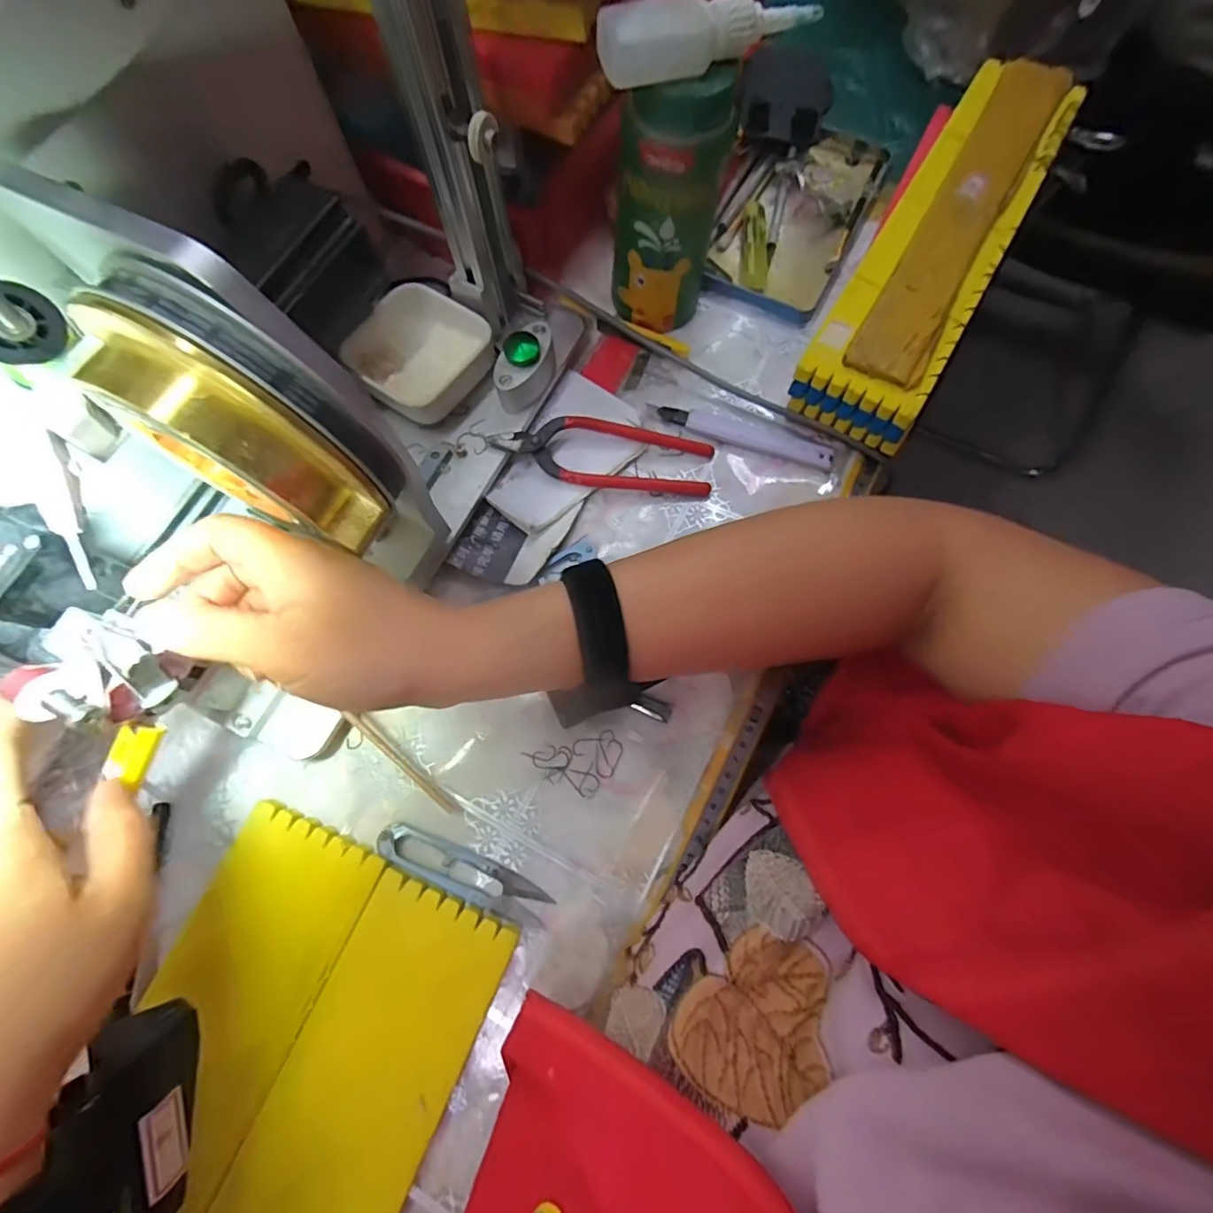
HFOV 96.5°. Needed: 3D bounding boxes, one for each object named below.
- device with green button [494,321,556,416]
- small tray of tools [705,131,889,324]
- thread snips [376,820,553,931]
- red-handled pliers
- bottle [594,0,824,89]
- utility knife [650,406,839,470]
[{"bbox_3d":[-0.053,-0.159,0.359,0.025,0.032,0.054,26,75,6],"label":"device with green button"},{"bbox_3d":[0.149,-0.323,0.436,0.107,0.015,0.196,26,75,6],"label":"small tray of tools"},{"bbox_3d":[-0.079,0.146,0.298,0.098,0.008,0.024,26,75,6],"label":"thread snips"},{"bbox_3d":[0.000,-0.105,0.368,0.144,0.025,0.049,1,74,-1],"label":"red-handled pliers"},{"bbox_3d":[0.053,-0.279,0.267,0.115,0.025,0.025,-12,74,-3],"label":"bottle"},{"bbox_3d":[0.096,-0.121,0.379,0.125,0.007,0.021,20,75,5],"label":"utility knife"}]

